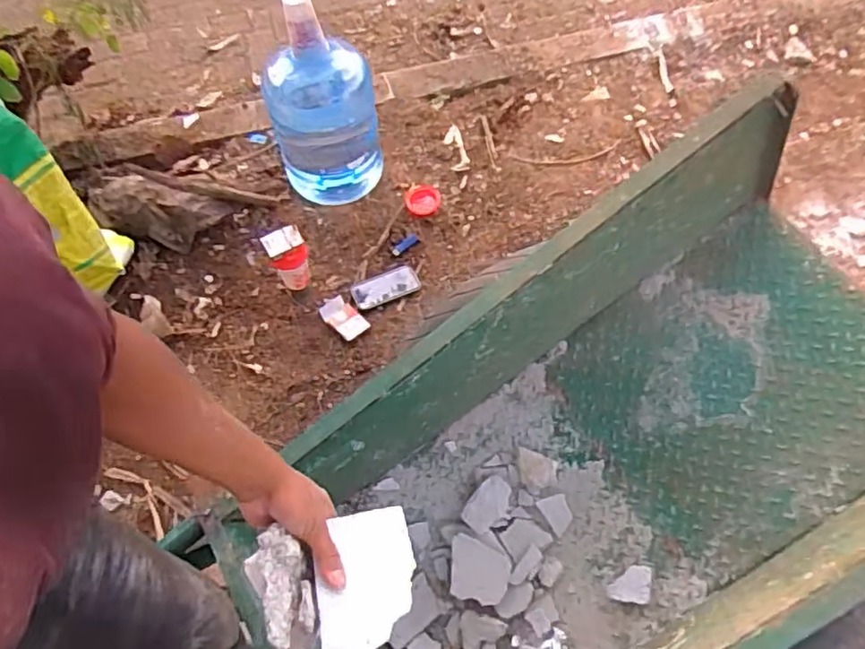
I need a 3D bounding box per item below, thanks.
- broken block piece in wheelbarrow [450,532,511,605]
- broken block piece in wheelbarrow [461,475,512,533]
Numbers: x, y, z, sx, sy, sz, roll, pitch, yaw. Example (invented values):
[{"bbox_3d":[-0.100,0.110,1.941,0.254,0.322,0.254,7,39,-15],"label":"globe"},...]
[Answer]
[{"bbox_3d":[0.079,0.424,1.114,0.106,0.025,0.096,14,63,11],"label":"broken block piece in wheelbarrow"},{"bbox_3d":[0.100,0.320,1.151,0.065,0.011,0.098,33,85,18],"label":"broken block piece in wheelbarrow"}]

